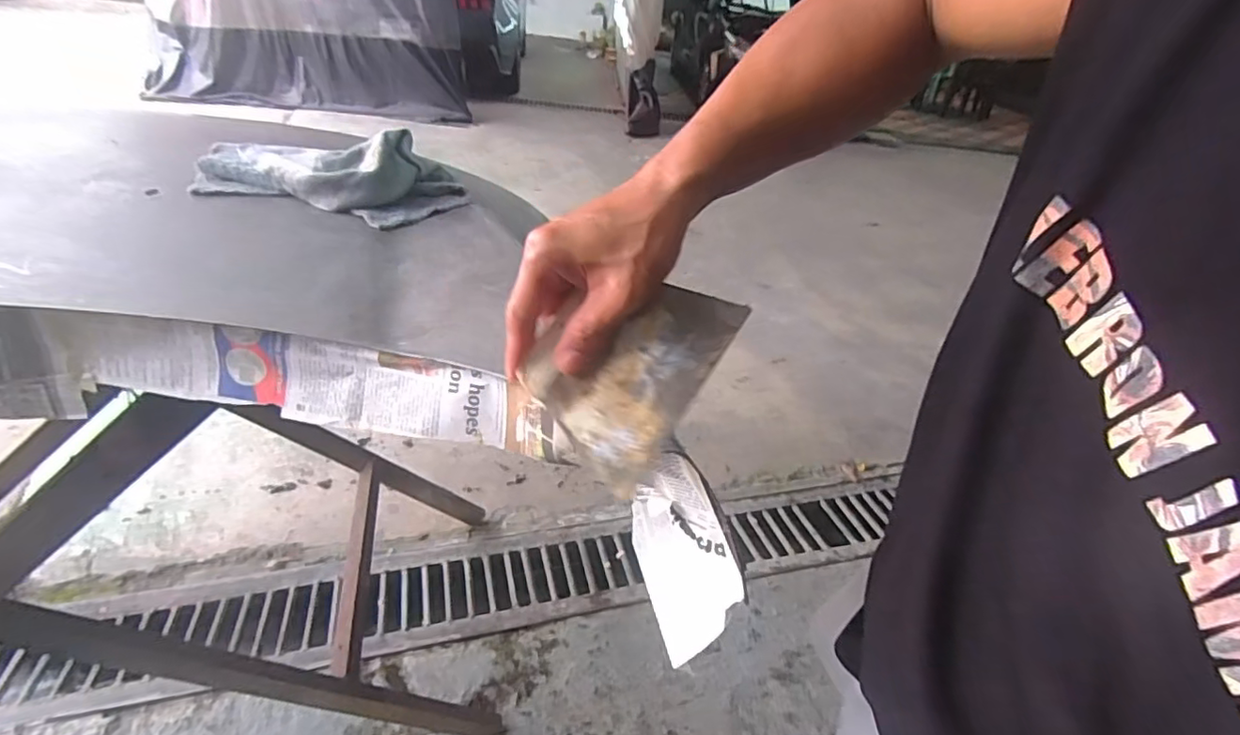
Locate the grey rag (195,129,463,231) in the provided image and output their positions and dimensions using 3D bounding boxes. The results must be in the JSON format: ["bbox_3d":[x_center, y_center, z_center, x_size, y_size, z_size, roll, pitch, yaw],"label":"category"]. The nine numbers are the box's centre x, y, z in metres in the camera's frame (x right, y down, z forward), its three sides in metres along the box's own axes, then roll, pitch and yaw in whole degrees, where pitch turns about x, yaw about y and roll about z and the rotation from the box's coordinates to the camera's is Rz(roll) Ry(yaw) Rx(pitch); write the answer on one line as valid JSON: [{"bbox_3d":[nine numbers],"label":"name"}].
[{"bbox_3d":[-0.344,-0.241,0.696,0.311,0.058,0.163,8,34,1],"label":"grey rag"}]

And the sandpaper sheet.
[{"bbox_3d":[0.001,-0.004,0.359,0.100,0.130,0.007,32,-4,2],"label":"sandpaper sheet"}]

